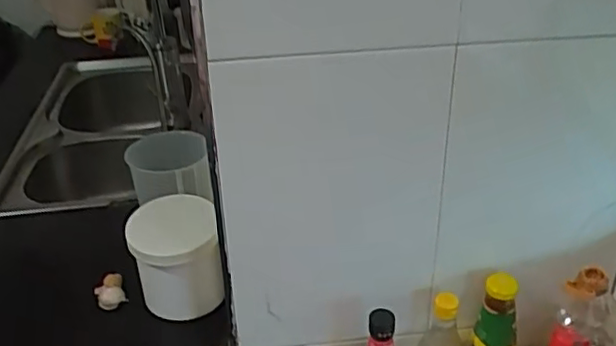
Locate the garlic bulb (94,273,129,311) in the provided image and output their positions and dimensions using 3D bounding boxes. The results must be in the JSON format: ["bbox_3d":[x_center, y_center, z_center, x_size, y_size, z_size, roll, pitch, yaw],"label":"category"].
[{"bbox_3d":[-0.298,0.182,0.964,0.042,0.047,0.040,-16,34,-21],"label":"garlic bulb"}]

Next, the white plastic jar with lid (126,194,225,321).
[{"bbox_3d":[-0.185,0.123,0.899,0.115,0.145,0.118,-1,31,1],"label":"white plastic jar with lid"}]

